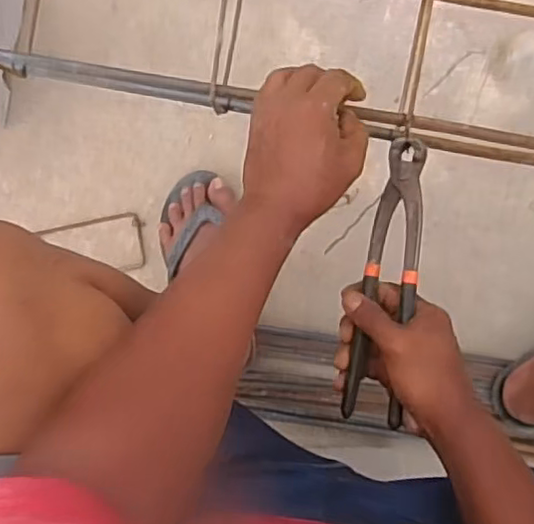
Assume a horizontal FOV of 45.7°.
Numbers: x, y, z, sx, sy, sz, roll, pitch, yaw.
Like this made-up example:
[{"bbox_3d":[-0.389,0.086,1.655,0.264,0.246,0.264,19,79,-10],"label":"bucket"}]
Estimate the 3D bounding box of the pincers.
[{"bbox_3d":[0.098,0.015,0.505,0.041,0.025,0.221,9,88,2],"label":"pincers"}]

